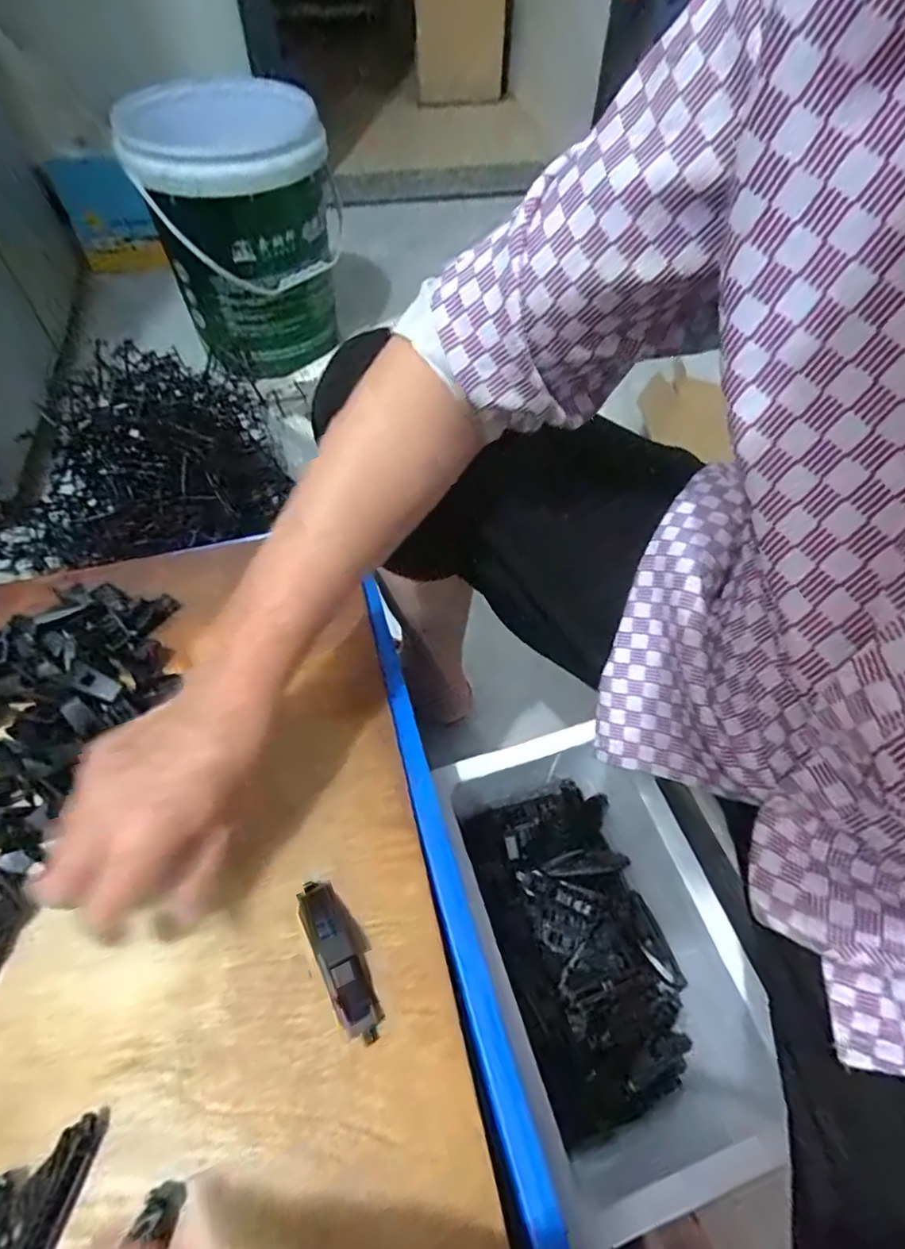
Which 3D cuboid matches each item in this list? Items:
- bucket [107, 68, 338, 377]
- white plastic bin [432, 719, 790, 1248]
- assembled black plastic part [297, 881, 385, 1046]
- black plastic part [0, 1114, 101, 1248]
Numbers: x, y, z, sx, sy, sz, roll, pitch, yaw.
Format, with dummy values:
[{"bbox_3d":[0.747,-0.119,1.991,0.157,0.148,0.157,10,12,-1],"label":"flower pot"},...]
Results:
[{"bbox_3d":[-0.377,-0.684,1.027,0.264,0.341,0.299,-25,61,-15],"label":"bucket"},{"bbox_3d":[0.123,0.259,0.492,0.167,0.139,0.301,-13,59,-8],"label":"white plastic bin"},{"bbox_3d":[-0.060,0.178,0.318,0.026,0.017,0.081,-24,61,-15],"label":"assembled black plastic part"},{"bbox_3d":[-0.185,0.266,0.257,0.021,0.014,0.082,14,59,8],"label":"black plastic part"}]

